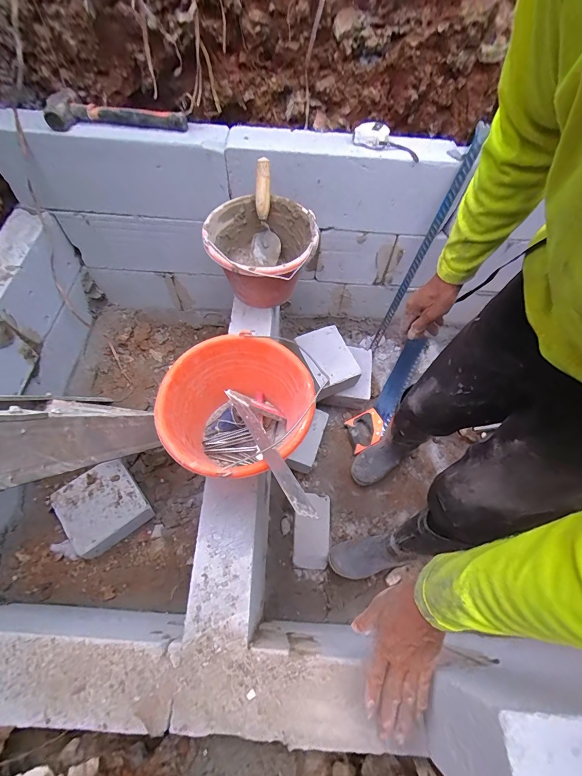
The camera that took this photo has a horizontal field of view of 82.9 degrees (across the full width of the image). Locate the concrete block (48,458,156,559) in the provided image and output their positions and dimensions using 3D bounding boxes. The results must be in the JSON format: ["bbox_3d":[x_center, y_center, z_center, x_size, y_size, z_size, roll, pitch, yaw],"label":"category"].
[{"bbox_3d":[-0.520,0.340,0.940,0.200,0.107,0.180,-37,69,-20],"label":"concrete block"}]

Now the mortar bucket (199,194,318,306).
[{"bbox_3d":[-0.066,-0.298,0.756,0.226,0.153,0.237,1,62,-2],"label":"mortar bucket"}]

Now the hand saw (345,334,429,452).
[{"bbox_3d":[0.362,0.002,1.219,0.117,0.037,0.546,31,64,13],"label":"hand saw"}]

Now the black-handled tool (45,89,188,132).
[{"bbox_3d":[-0.414,-0.624,0.762,0.307,0.030,0.118,15,62,5],"label":"black-handled tool"}]

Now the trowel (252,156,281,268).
[{"bbox_3d":[-0.059,-0.399,0.769,0.052,0.230,0.066,-22,46,-24],"label":"trowel"}]

